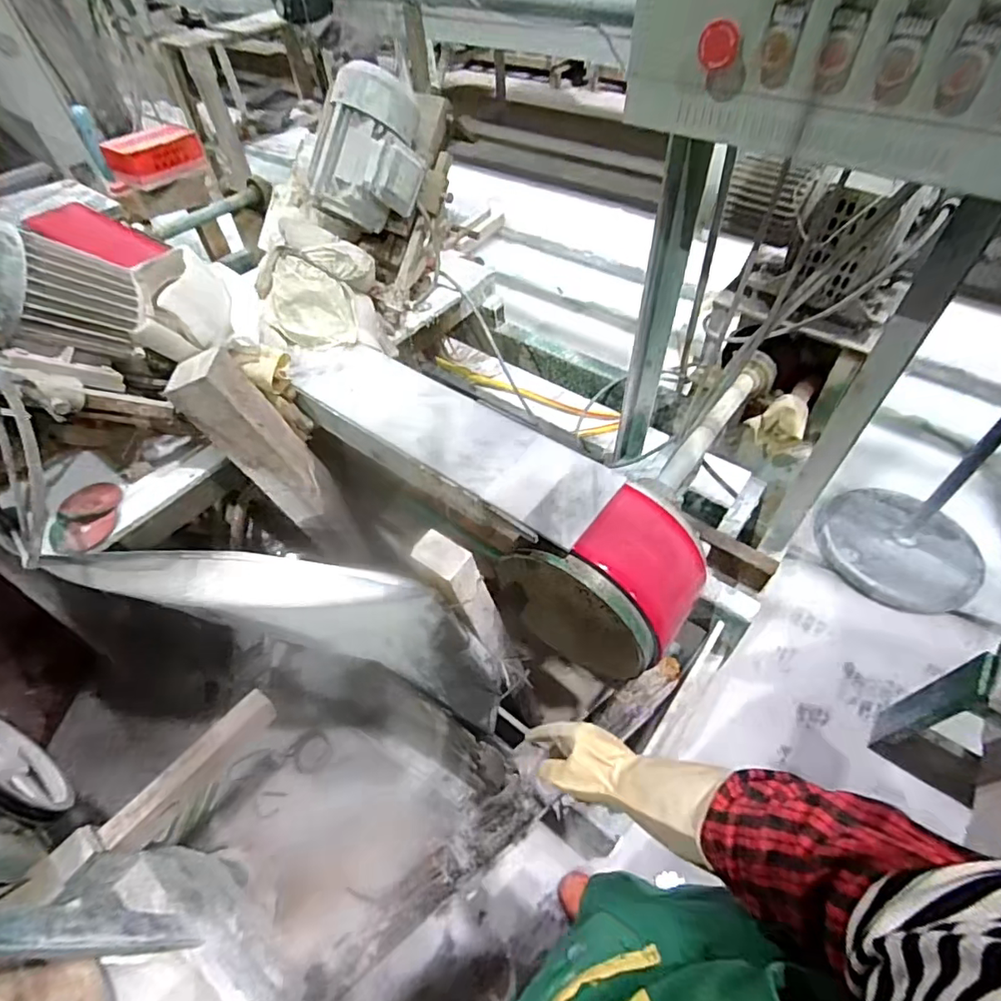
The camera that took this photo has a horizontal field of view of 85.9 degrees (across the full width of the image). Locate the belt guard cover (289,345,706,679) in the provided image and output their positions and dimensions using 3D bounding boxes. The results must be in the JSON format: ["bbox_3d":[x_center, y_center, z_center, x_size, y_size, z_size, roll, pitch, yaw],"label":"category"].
[{"bbox_3d":[-0.027,0.021,0.946,0.727,0.356,0.169,30,61,24],"label":"belt guard cover"}]

